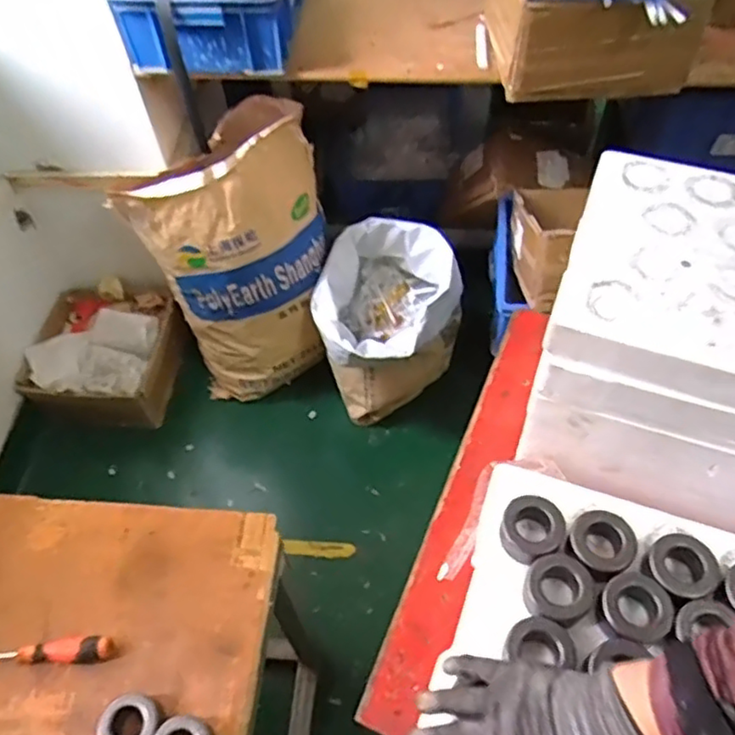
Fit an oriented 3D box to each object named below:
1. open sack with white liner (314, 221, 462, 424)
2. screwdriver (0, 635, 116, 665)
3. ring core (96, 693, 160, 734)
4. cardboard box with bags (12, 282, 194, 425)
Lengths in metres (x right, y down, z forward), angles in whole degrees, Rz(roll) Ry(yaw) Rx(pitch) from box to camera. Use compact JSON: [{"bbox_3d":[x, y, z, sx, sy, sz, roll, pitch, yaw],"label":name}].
[{"bbox_3d":[0.054,-0.102,1.567,0.325,0.359,0.326,5,55,5],"label":"open sack with white liner"},{"bbox_3d":[-0.404,0.330,0.746,0.223,0.024,0.026,-3,55,0],"label":"screwdriver"},{"bbox_3d":[-0.254,0.386,0.696,0.060,0.037,0.059,-1,55,1],"label":"ring core"},{"bbox_3d":[-0.657,-0.039,1.645,0.366,0.200,0.355,7,55,6],"label":"cardboard box with bags"}]

